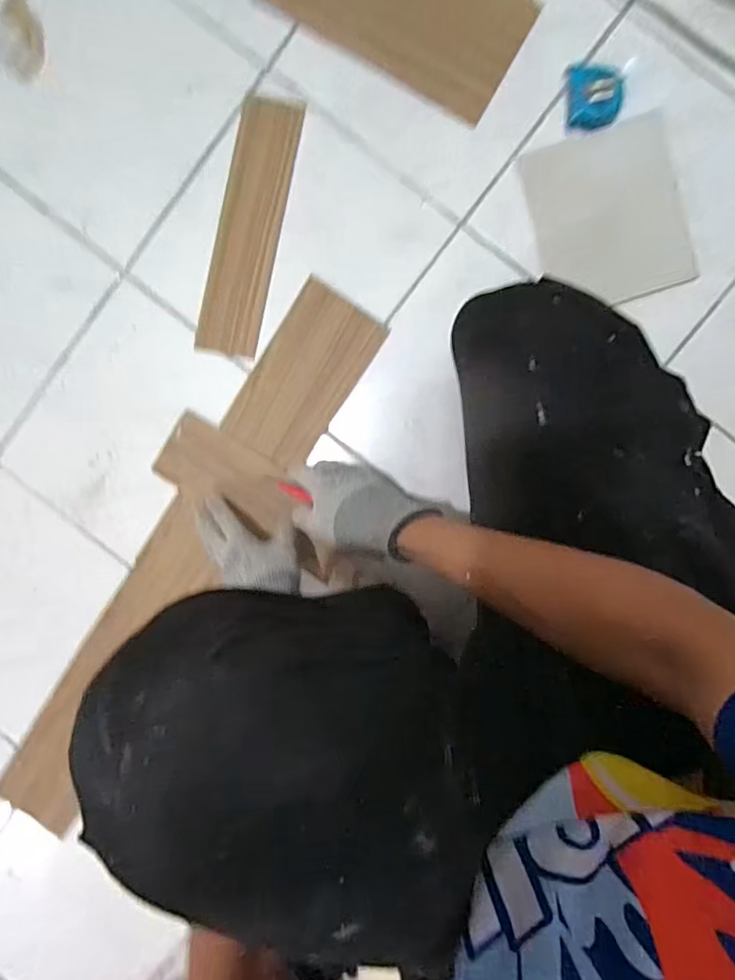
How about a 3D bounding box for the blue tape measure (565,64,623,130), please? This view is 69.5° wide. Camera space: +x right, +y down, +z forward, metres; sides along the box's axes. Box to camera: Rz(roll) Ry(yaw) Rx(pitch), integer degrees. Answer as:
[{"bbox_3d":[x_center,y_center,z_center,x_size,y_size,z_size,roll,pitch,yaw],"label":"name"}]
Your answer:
[{"bbox_3d":[0.263,-0.462,0.607,0.056,0.034,0.075,-6,94,4],"label":"blue tape measure"}]

